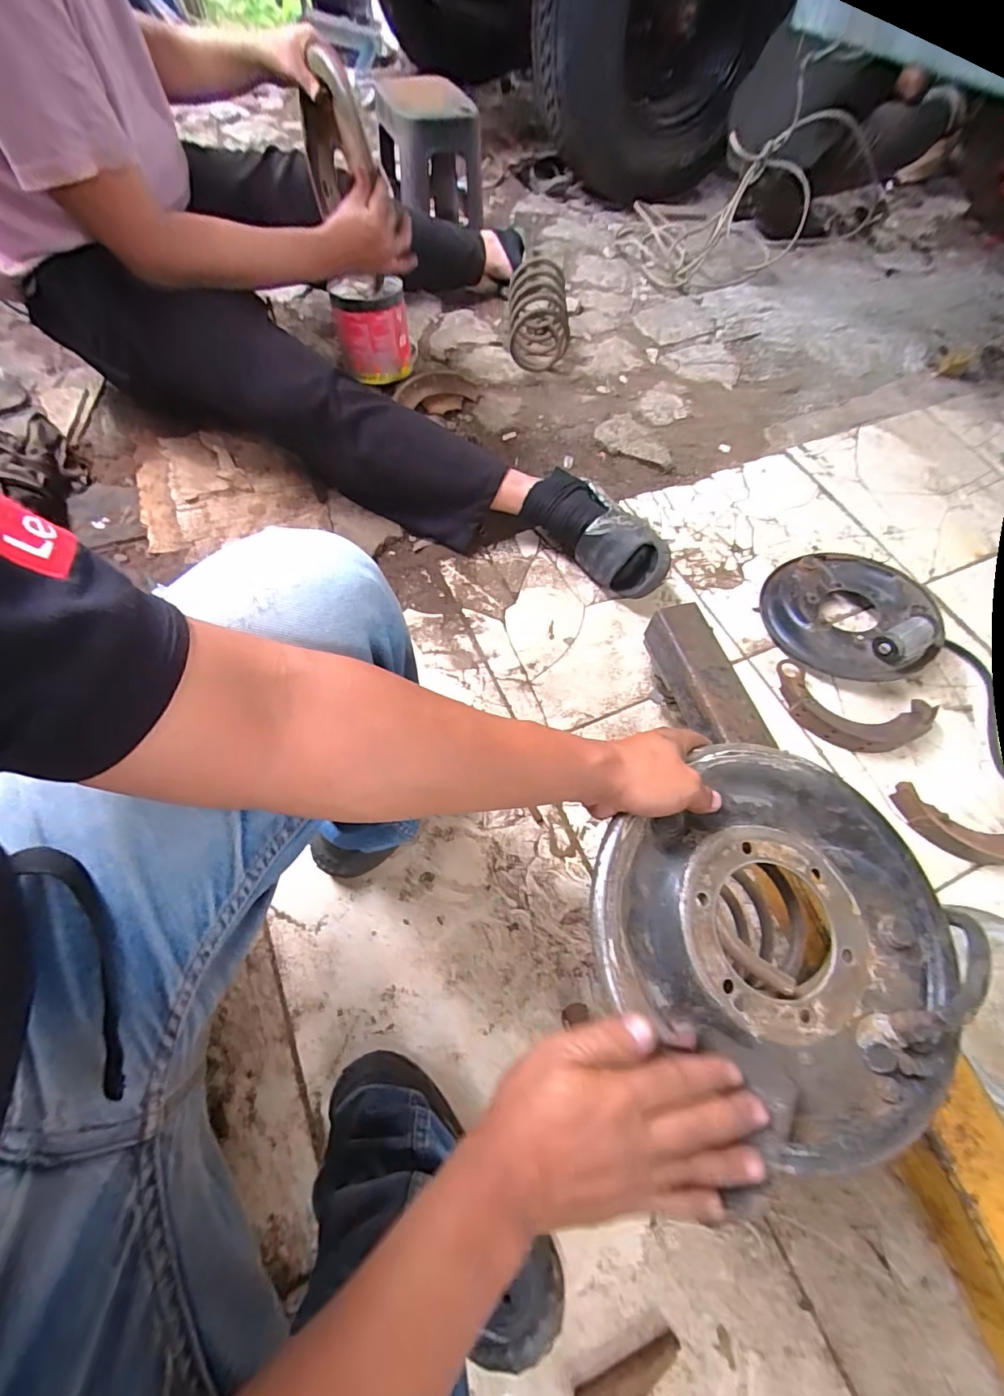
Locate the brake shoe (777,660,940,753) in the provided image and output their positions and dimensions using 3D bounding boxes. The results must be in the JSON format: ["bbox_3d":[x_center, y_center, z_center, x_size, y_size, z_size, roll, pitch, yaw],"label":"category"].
[{"bbox_3d":[0.539,0.019,0.764,0.217,0.035,0.120,19,65,10],"label":"brake shoe"}]

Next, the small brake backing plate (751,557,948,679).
[{"bbox_3d":[0.588,-0.155,0.830,0.257,0.084,0.257,0,64,0],"label":"small brake backing plate"}]

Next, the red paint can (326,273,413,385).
[{"bbox_3d":[-0.276,-0.788,1.070,0.150,0.189,0.128,-8,64,-7],"label":"red paint can"}]

